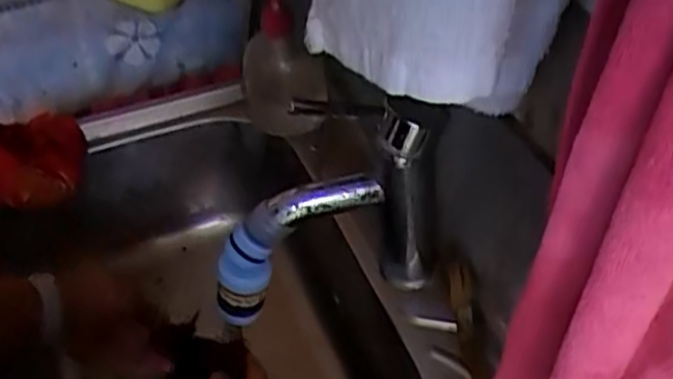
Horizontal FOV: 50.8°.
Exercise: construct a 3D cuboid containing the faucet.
[{"bbox_3d":[-0.008,0.014,0.556,0.184,0.173,0.076,-7,48,-7],"label":"faucet"}]

